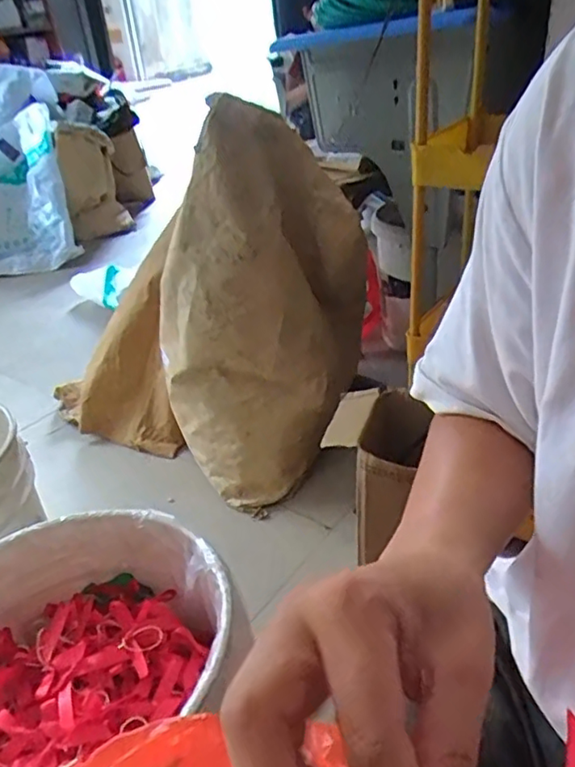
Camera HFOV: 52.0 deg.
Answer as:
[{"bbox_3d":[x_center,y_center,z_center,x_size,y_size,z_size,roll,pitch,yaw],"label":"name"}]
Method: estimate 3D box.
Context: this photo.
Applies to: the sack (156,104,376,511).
[{"bbox_3d":[-0.031,-0.133,1.077,0.237,0.620,0.371,22,40,39],"label":"sack"}]

